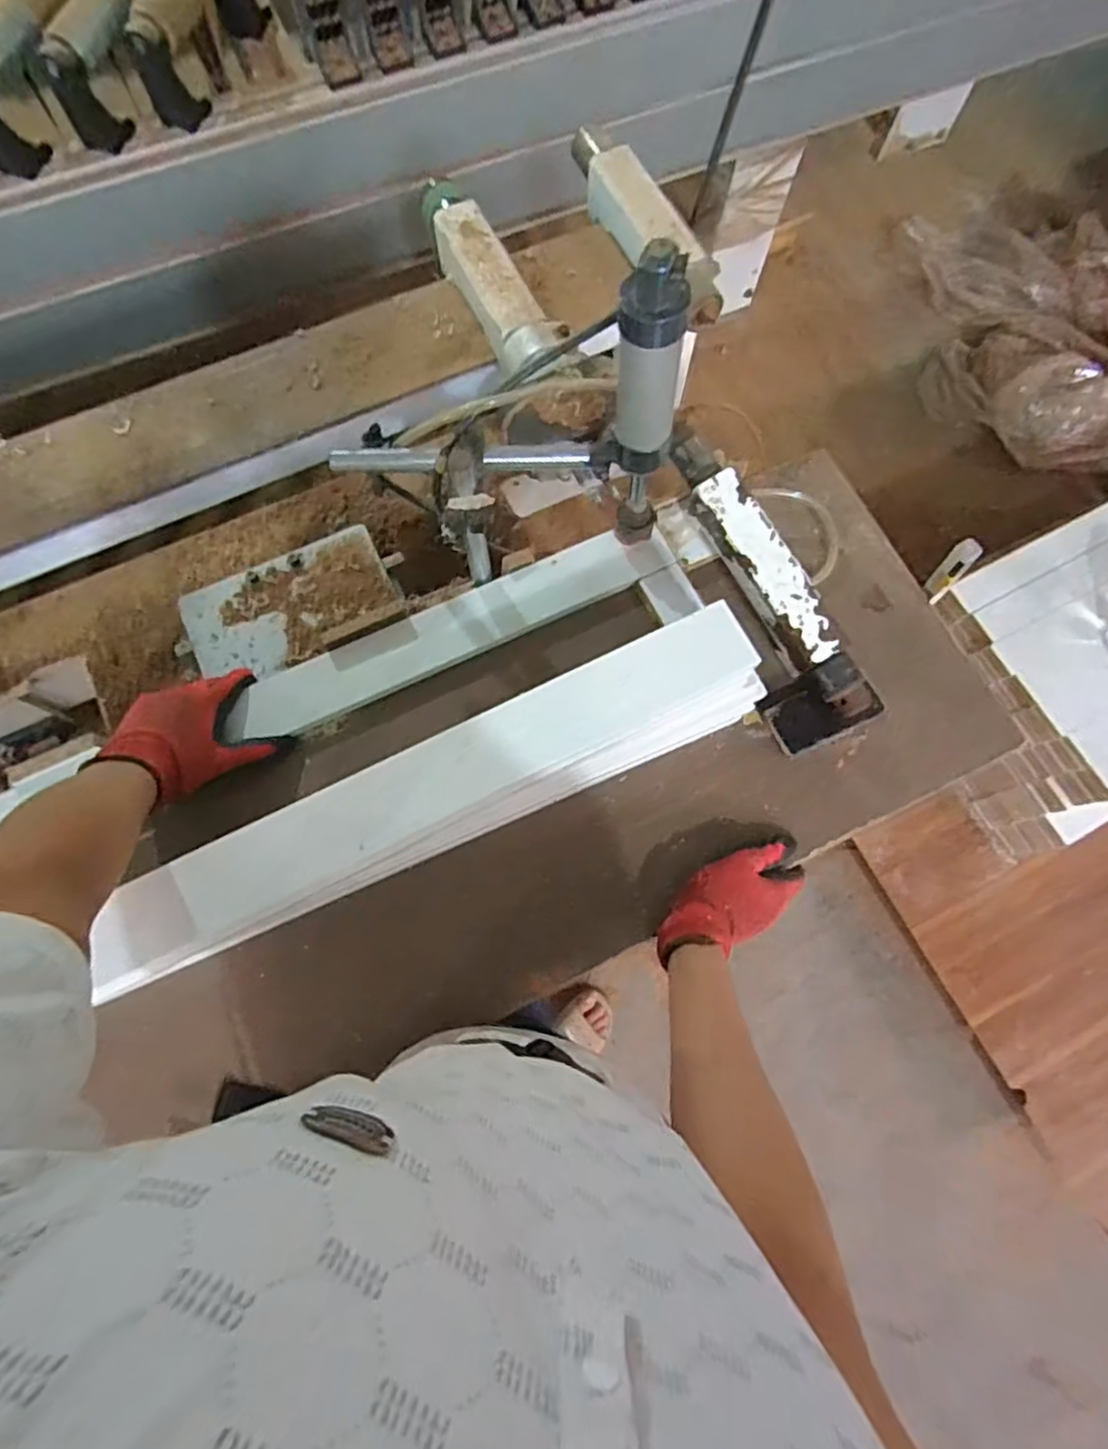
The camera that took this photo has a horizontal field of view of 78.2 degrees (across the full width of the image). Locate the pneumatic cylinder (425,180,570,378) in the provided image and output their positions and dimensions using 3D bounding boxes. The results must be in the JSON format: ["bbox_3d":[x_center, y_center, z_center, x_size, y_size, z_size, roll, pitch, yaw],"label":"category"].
[{"bbox_3d":[-0.084,-0.525,0.791,0.063,0.045,0.291,-26,76,-8],"label":"pneumatic cylinder"}]

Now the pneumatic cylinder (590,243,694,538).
[{"bbox_3d":[0.067,-0.244,0.552,0.069,0.264,0.044,22,75,5],"label":"pneumatic cylinder"}]

